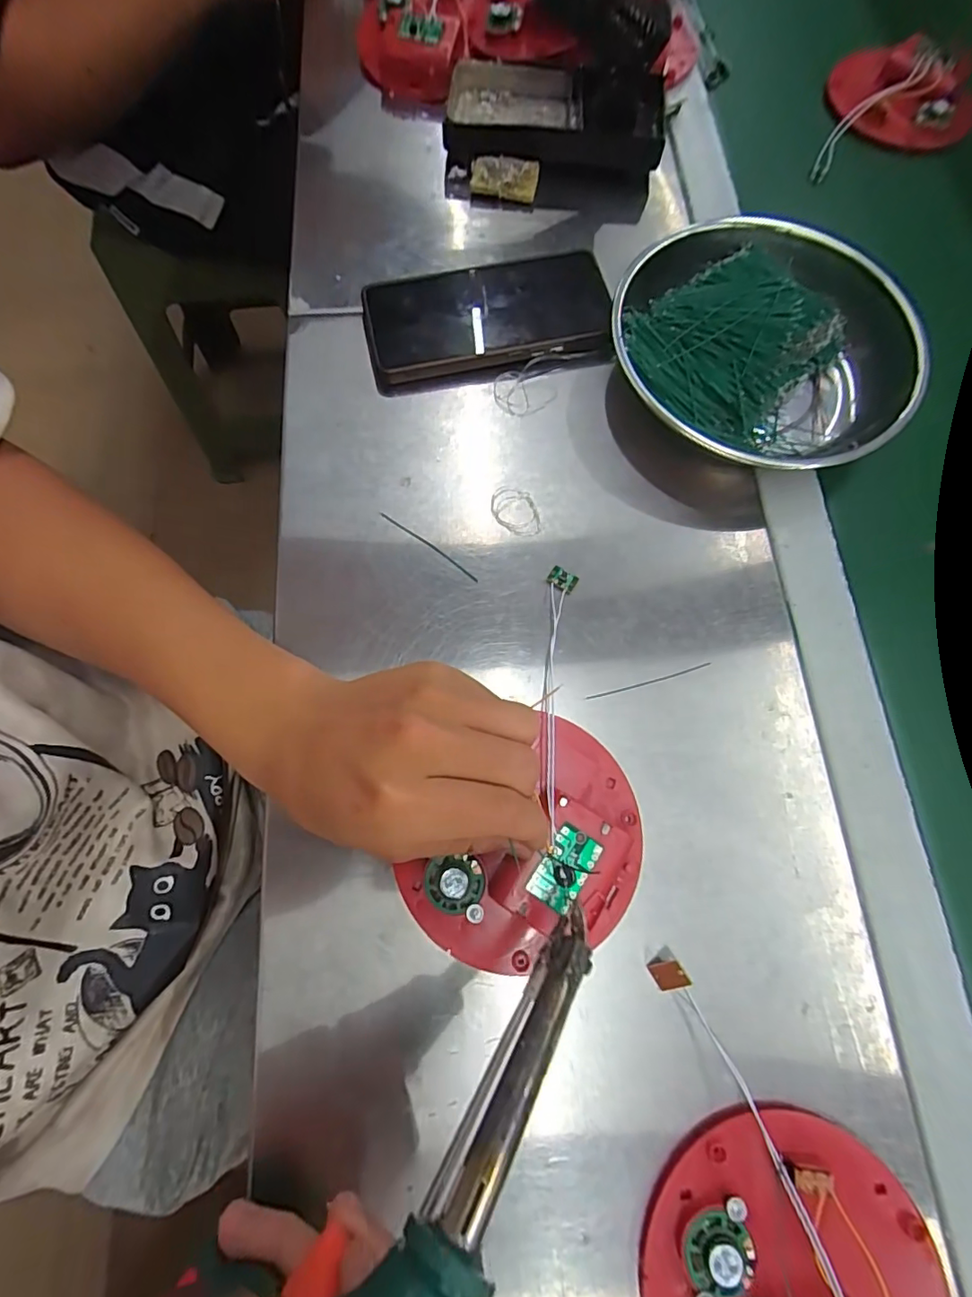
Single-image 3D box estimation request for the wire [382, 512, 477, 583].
[{"bbox_3d":[-0.034,-0.062,0.310,0.072,0.004,0.004,36,77,10],"label":"wire"}]

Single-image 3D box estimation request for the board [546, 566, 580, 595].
[{"bbox_3d":[0.045,-0.040,0.304,0.016,0.005,0.012,28,75,7],"label":"board"}]

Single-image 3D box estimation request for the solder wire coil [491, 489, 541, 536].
[{"bbox_3d":[0.019,-0.084,0.318,0.025,0.004,0.037,-29,76,-9],"label":"solder wire coil"}]

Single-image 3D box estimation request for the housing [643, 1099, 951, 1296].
[{"bbox_3d":[0.126,0.260,0.207,0.118,0.026,0.118,0,73,-1],"label":"housing"}]

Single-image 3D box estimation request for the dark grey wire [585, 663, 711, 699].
[{"bbox_3d":[0.091,0.019,0.290,0.074,0.004,0.004,-15,74,-4],"label":"dark grey wire"}]

